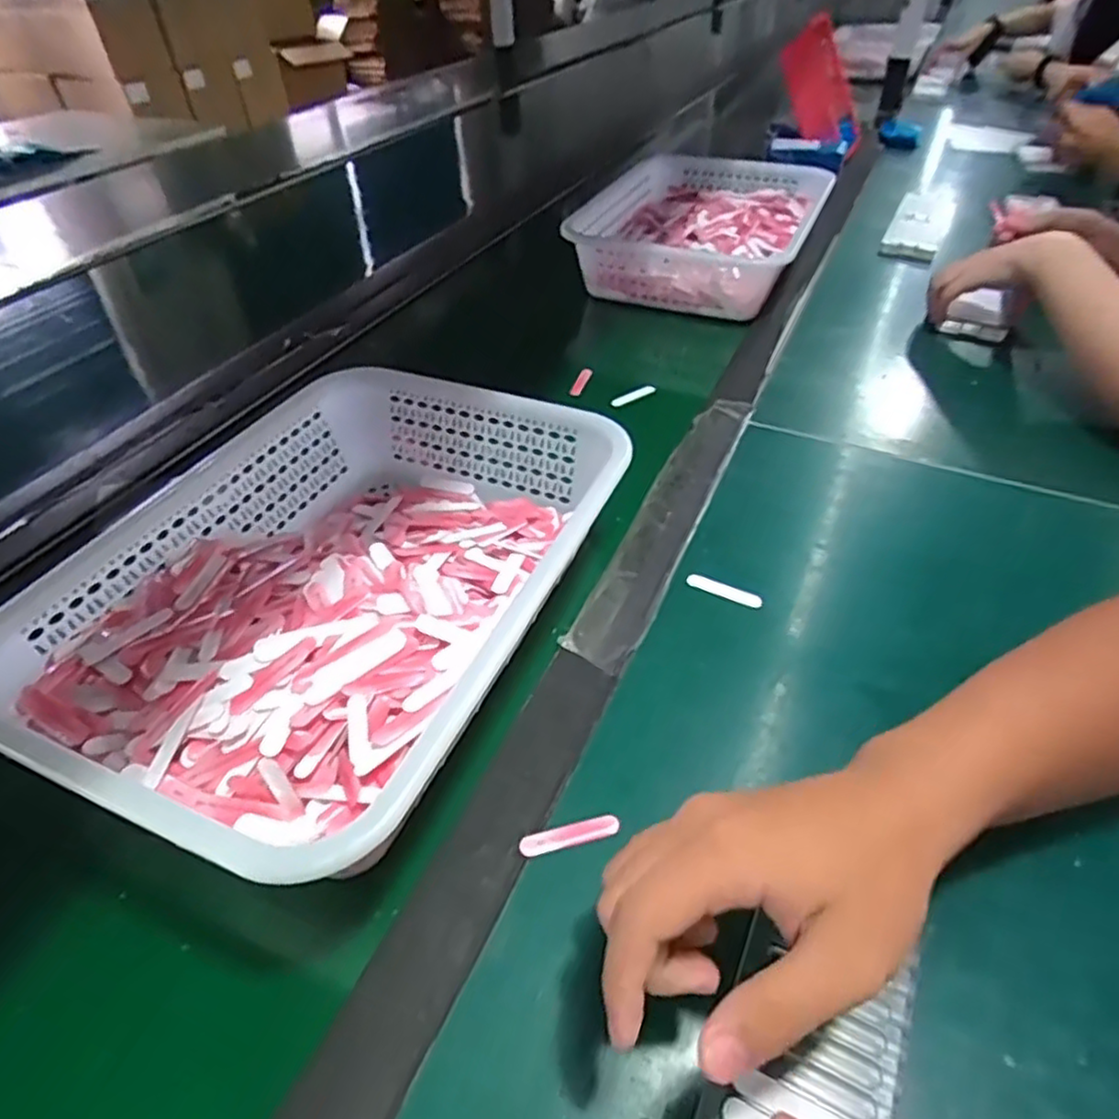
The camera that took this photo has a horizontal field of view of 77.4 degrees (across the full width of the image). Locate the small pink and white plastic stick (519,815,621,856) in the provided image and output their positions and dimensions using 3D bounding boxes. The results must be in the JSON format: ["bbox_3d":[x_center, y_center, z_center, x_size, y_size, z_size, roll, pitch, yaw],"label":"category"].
[{"bbox_3d":[0.005,0.140,0.355,0.051,0.004,0.011,-12,45,-10],"label":"small pink and white plastic stick"}]

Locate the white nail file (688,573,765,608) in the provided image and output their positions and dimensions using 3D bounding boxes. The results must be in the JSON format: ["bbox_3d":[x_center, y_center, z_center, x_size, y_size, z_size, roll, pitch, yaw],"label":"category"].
[{"bbox_3d":[0.113,0.021,0.479,0.053,0.005,0.010,20,48,22],"label":"white nail file"}]

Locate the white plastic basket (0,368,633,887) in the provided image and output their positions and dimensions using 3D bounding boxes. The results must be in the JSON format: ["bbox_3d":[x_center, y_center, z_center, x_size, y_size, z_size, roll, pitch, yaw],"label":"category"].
[{"bbox_3d":[-0.132,0.013,0.441,0.247,0.080,0.349,17,47,19],"label":"white plastic basket"}]

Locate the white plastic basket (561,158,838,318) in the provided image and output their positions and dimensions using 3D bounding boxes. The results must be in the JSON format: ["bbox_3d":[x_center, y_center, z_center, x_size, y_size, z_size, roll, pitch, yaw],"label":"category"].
[{"bbox_3d":[0.177,-0.423,0.895,0.289,0.075,0.340,13,46,15],"label":"white plastic basket"}]

